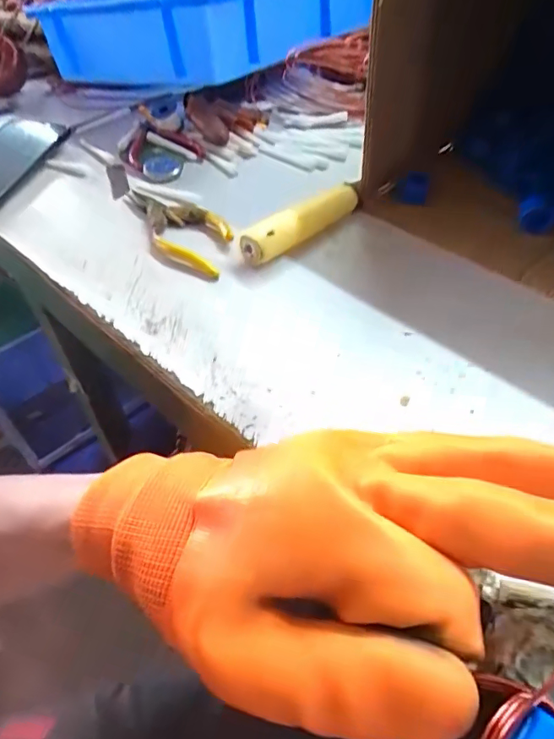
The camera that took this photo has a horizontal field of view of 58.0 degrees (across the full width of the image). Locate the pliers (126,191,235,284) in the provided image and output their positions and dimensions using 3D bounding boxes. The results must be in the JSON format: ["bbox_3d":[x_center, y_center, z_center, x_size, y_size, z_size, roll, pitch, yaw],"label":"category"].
[{"bbox_3d":[-0.089,-0.125,0.437,0.057,0.013,0.161,-37,55,-26],"label":"pliers"}]

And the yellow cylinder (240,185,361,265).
[{"bbox_3d":[0.019,-0.123,0.414,0.020,0.027,0.116,33,58,30],"label":"yellow cylinder"}]

